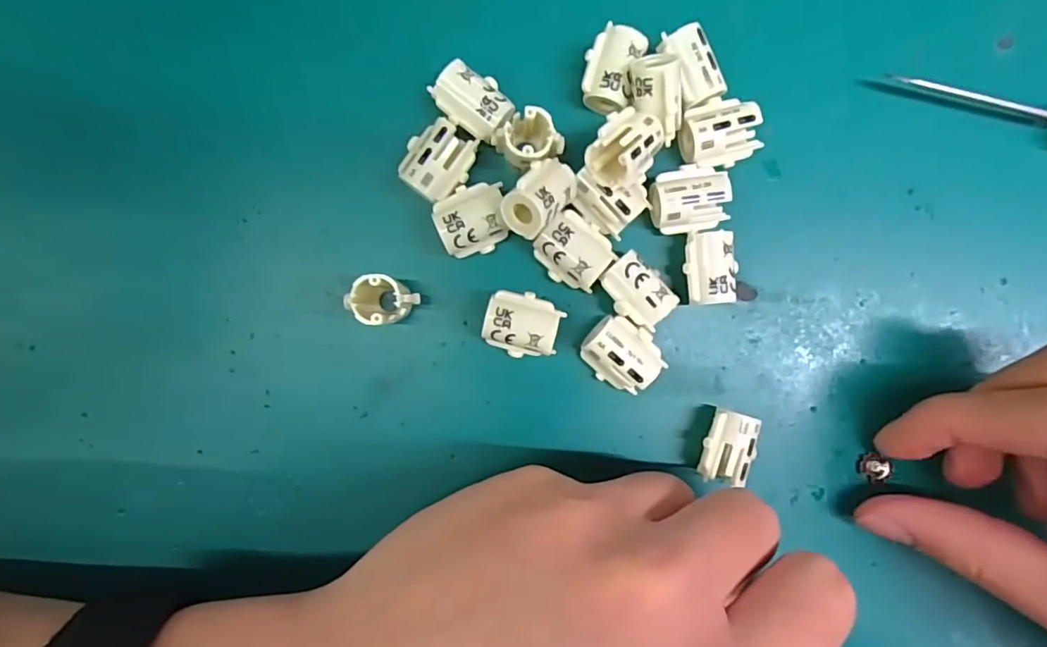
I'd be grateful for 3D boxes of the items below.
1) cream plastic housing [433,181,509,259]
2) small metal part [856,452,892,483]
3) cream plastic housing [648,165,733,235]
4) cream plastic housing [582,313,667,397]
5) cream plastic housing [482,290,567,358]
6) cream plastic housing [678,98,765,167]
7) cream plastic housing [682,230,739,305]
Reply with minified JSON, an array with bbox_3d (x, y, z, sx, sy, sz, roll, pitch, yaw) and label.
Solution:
[{"bbox_3d":[-0.015,-0.031,0.166,0.020,0.012,0.018,-13,88,-1],"label":"cream plastic housing"},{"bbox_3d":[0.114,0.047,0.179,0.008,0.004,0.009,-44,89,-2],"label":"small metal part"},{"bbox_3d":[0.050,-0.038,0.170,0.023,0.014,0.019,-11,88,-1],"label":"cream plastic housing"},{"bbox_3d":[0.030,0.009,0.170,0.023,0.016,0.019,44,88,1],"label":"cream plastic housing"},{"bbox_3d":[0.000,0.001,0.169,0.022,0.014,0.018,13,88,0],"label":"cream plastic housing"},{"bbox_3d":[0.058,-0.058,0.170,0.026,0.014,0.019,-14,88,-1],"label":"cream plastic housing"},{"bbox_3d":[0.056,-0.016,0.172,0.015,0.015,0.021,-3,88,-1],"label":"cream plastic housing"}]

